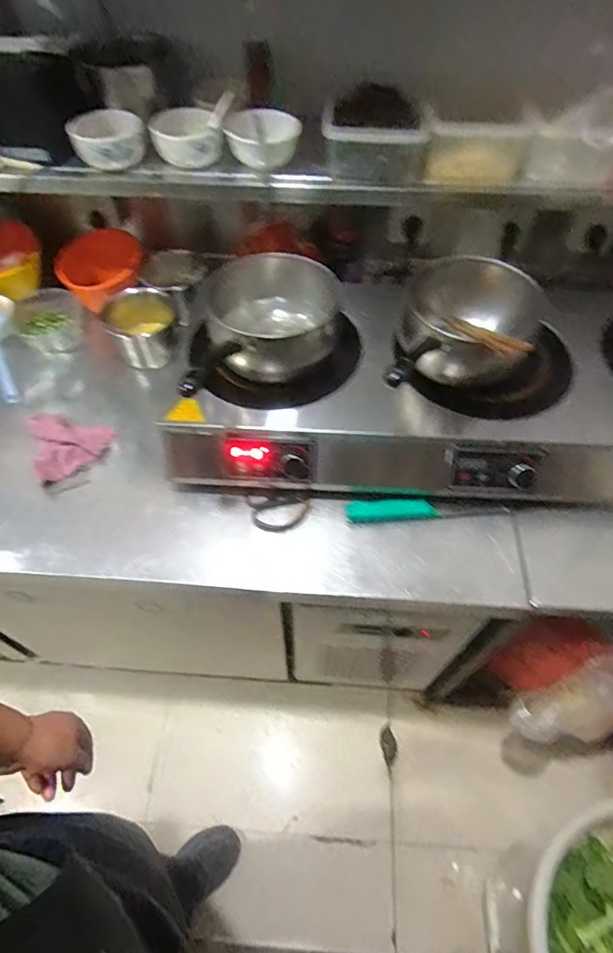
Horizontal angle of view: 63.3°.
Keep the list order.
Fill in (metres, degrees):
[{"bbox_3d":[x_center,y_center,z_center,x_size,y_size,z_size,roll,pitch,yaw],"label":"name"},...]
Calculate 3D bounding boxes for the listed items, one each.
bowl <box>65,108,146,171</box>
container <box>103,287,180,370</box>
[{"bbox_3d":[-0.314,-0.531,0.786,0.108,0.052,0.116,0,55,0],"label":"bowl"},{"bbox_3d":[-0.307,-0.275,0.944,0.132,0.113,0.101,-15,57,-10],"label":"container"}]

